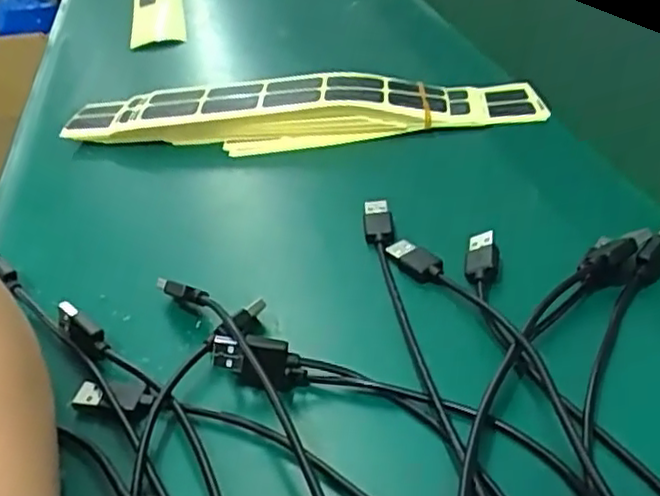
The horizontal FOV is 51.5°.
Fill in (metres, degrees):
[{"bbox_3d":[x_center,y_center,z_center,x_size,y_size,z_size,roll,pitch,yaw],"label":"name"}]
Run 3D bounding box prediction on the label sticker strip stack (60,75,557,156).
[{"bbox_3d":[-0.020,-0.090,0.447,0.313,0.033,0.063,-4,36,3],"label":"label sticker strip stack"}]

